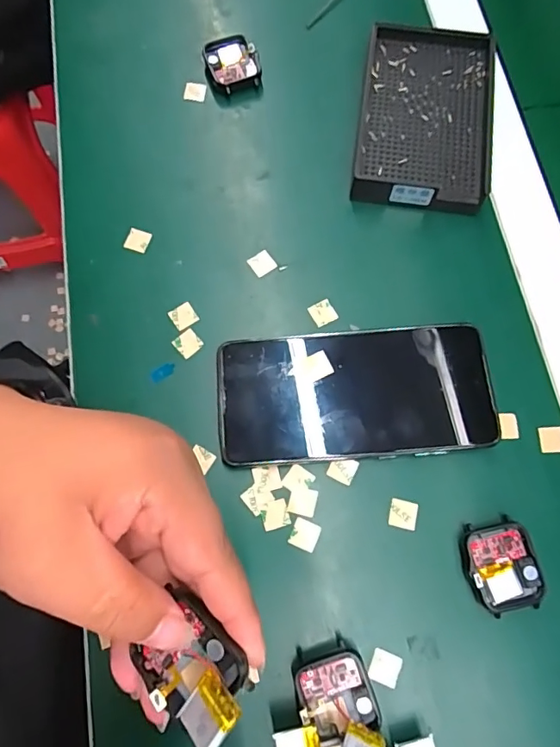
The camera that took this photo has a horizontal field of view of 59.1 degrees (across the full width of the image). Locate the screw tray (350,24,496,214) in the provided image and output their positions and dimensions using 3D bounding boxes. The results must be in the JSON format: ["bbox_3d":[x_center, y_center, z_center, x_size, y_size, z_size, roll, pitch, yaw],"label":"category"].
[{"bbox_3d":[0.104,-0.183,0.355,0.090,0.024,0.137,8,74,3],"label":"screw tray"}]

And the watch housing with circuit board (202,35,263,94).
[{"bbox_3d":[-0.035,-0.234,0.374,0.039,0.011,0.044,-19,75,-5],"label":"watch housing with circuit board"}]

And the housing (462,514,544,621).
[{"bbox_3d":[0.123,0.107,0.276,0.039,0.009,0.047,-12,74,-3],"label":"housing"}]

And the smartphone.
[{"bbox_3d":[0.045,0.013,0.302,0.160,0.014,0.077,-5,74,-1],"label":"smartphone"}]

